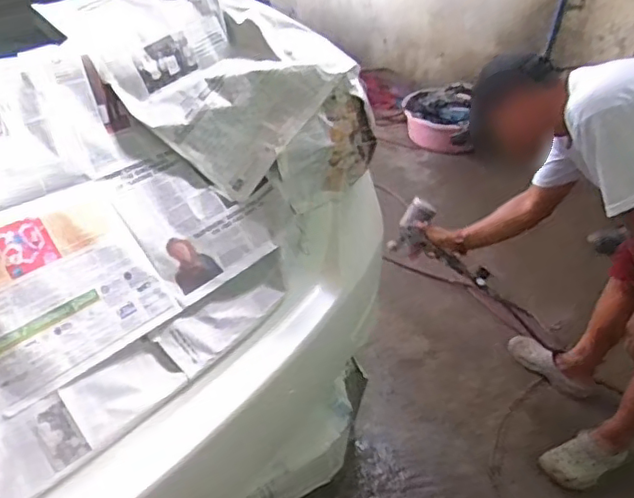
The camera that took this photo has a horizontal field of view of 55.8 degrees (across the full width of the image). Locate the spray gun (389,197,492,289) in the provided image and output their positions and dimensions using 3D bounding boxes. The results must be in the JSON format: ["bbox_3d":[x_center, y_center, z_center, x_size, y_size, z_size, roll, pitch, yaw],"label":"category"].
[{"bbox_3d":[0.372,0.019,1.868,0.330,0.203,0.089,46,48,8],"label":"spray gun"}]

